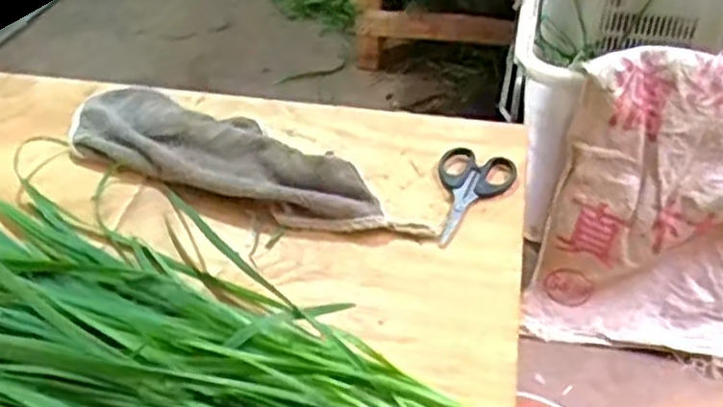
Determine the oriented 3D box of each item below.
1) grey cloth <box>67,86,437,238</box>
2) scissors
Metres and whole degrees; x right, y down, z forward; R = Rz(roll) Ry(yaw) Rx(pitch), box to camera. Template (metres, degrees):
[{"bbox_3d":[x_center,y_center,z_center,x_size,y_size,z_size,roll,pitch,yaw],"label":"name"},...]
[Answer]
[{"bbox_3d":[-0.107,-0.045,0.640,0.345,0.030,0.109,17,43,21],"label":"grey cloth"},{"bbox_3d":[0.076,-0.008,0.609,0.062,0.007,0.113,21,44,24],"label":"scissors"}]

